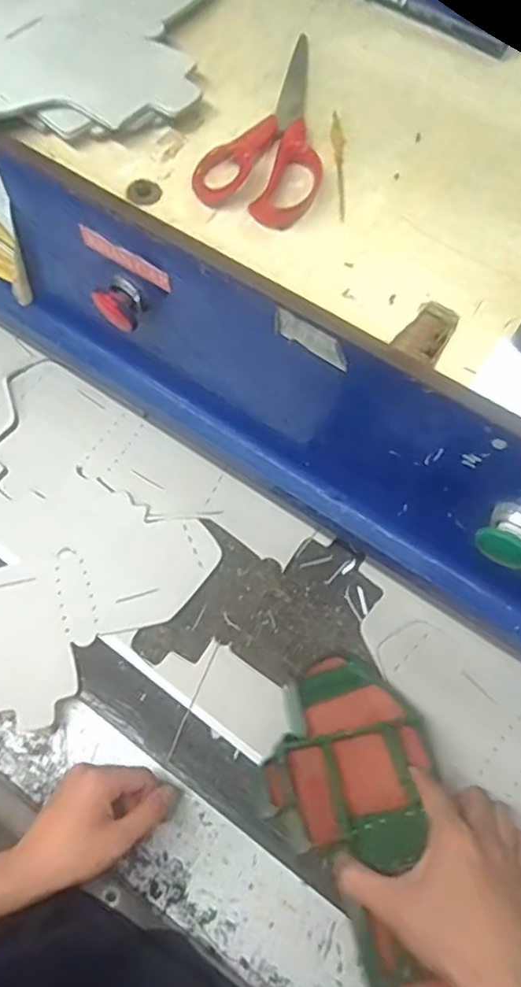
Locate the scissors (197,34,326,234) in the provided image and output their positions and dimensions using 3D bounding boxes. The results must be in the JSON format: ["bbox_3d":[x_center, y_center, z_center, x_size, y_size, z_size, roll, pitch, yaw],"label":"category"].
[{"bbox_3d":[0.023,-0.265,0.448,0.080,0.009,0.183,24,68,9],"label":"scissors"}]

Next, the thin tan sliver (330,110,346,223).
[{"bbox_3d":[0.055,-0.233,0.439,0.010,0.004,0.103,1,66,-1],"label":"thin tan sliver"}]

